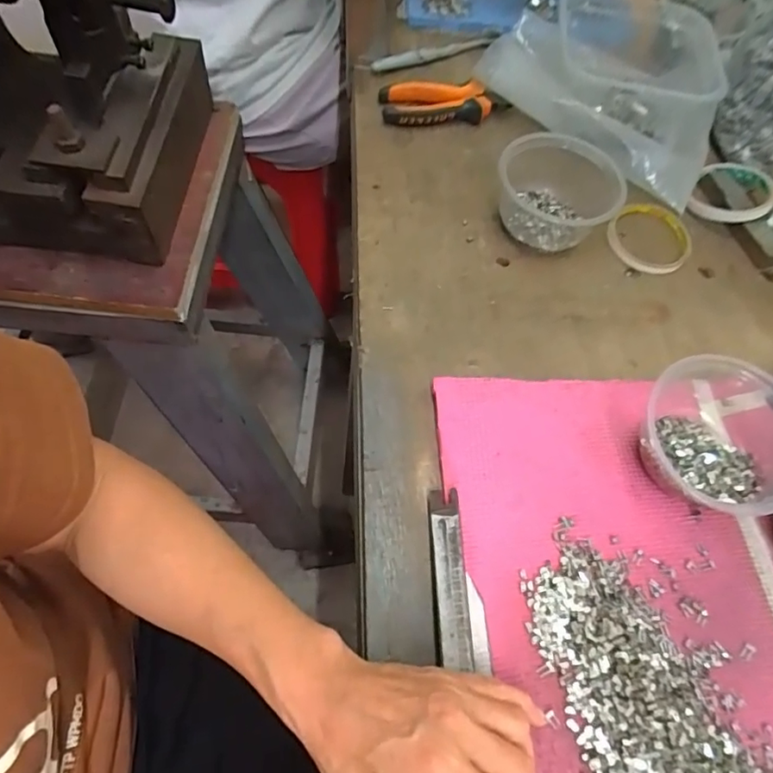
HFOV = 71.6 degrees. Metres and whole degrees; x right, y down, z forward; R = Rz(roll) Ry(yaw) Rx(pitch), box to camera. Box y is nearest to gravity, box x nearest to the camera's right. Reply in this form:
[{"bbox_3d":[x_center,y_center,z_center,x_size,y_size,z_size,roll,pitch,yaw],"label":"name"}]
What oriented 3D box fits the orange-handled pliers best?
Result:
[{"bbox_3d":[0.065,-0.312,0.593,0.140,0.025,0.056,-3,63,-8],"label":"orange-handled pliers"}]

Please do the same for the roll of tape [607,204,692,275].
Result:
[{"bbox_3d":[0.266,-0.151,0.540,0.082,0.011,0.086,3,62,-5],"label":"roll of tape"}]

